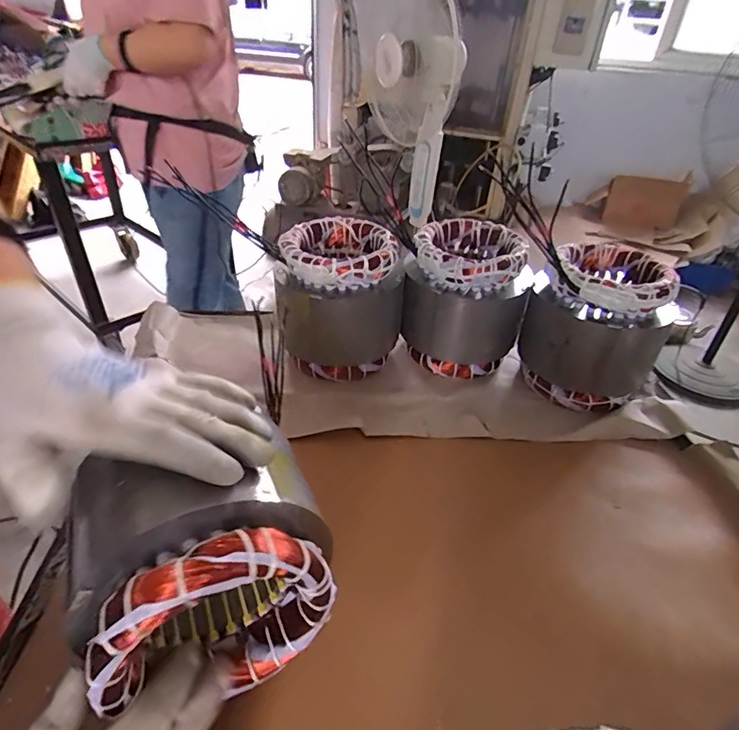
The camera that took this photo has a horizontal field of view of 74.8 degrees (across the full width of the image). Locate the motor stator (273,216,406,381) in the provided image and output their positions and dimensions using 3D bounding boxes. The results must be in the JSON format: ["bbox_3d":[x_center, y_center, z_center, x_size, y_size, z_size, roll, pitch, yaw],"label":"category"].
[{"bbox_3d":[-0.033,-0.079,0.596,0.145,0.155,0.129,4,36,0],"label":"motor stator"}]

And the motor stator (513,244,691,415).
[{"bbox_3d":[0.253,-0.042,0.559,0.144,0.153,0.141,19,39,20],"label":"motor stator"}]

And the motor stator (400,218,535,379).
[{"bbox_3d":[0.119,-0.081,0.606,0.140,0.154,0.128,13,37,12],"label":"motor stator"}]

